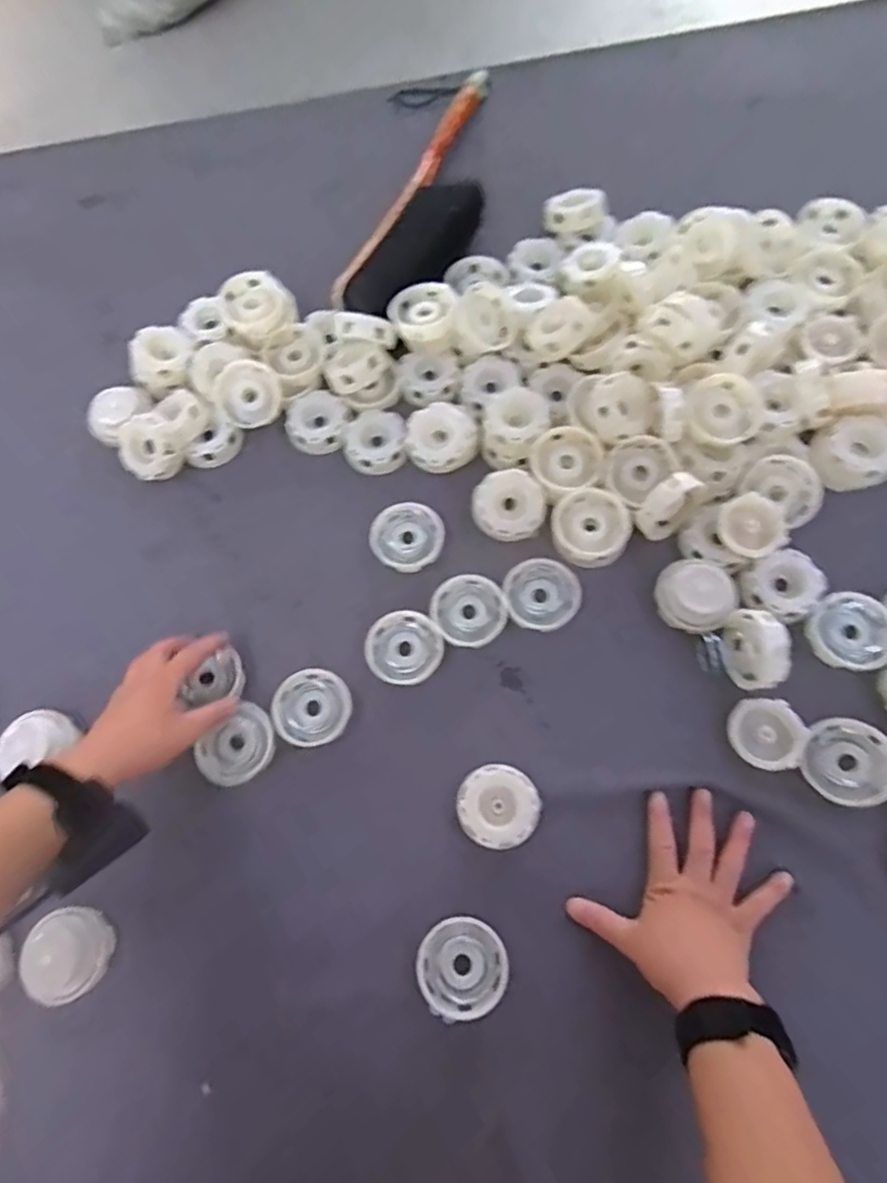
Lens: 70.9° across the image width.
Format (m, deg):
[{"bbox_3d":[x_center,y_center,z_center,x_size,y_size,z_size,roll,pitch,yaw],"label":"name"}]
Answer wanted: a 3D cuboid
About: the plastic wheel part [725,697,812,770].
[{"bbox_3d":[0.247,0.108,0.475,0.052,0.013,0.054,-5,70,-1],"label":"plastic wheel part"}]

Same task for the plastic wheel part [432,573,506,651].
[{"bbox_3d":[0.021,0.017,0.537,0.061,0.021,0.060,0,70,1],"label":"plastic wheel part"}]

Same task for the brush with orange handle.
[{"bbox_3d":[0.003,-0.418,0.656,0.105,0.033,0.360,24,72,9],"label":"brush with orange handle"}]

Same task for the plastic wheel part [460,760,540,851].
[{"bbox_3d":[0.042,0.166,0.482,0.060,0.029,0.059,0,70,1],"label":"plastic wheel part"}]

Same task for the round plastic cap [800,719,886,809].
[{"bbox_3d":[0.295,0.124,0.458,0.055,0.011,0.063,13,64,25],"label":"round plastic cap"}]

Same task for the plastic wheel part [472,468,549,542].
[{"bbox_3d":[0.058,-0.076,0.549,0.063,0.028,0.056,-11,70,-3],"label":"plastic wheel part"}]

